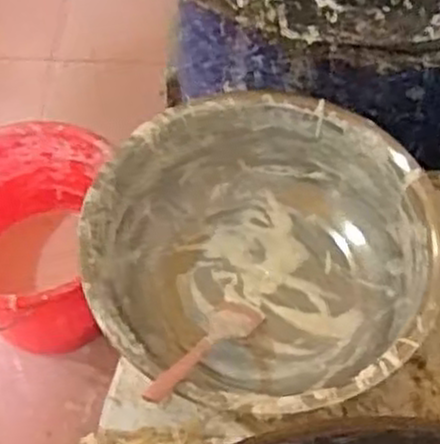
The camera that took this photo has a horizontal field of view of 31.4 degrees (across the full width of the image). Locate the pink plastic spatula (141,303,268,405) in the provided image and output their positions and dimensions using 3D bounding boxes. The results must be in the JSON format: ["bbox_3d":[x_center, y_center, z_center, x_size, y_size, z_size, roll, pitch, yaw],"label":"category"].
[{"bbox_3d":[-0.015,0.131,0.830,0.051,0.023,0.263,25,21,16],"label":"pink plastic spatula"}]

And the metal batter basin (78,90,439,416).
[{"bbox_3d":[0.048,0.047,0.905,0.382,0.156,0.373,-1,57,1],"label":"metal batter basin"}]

